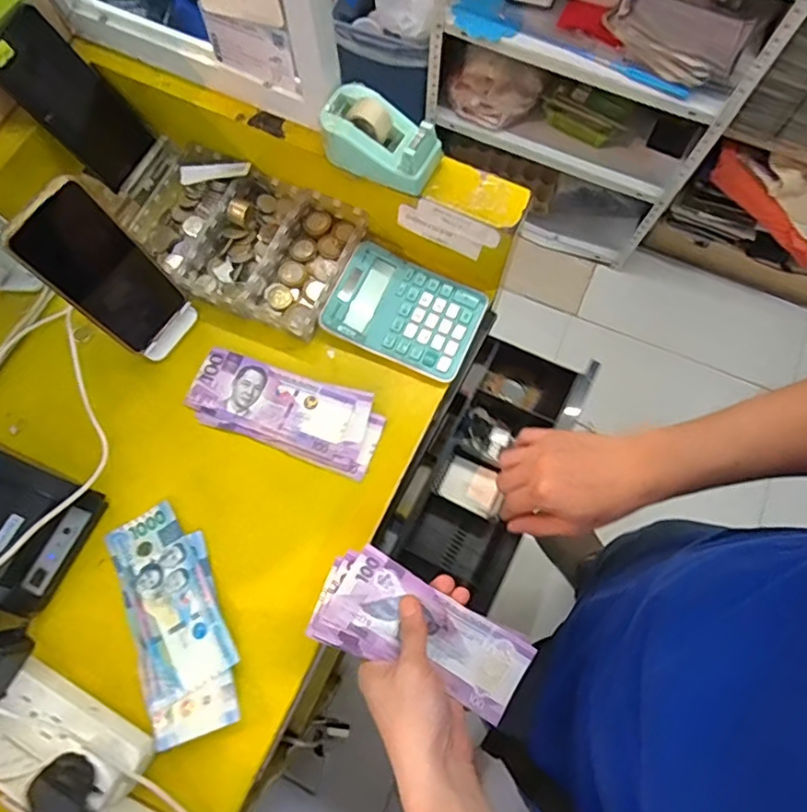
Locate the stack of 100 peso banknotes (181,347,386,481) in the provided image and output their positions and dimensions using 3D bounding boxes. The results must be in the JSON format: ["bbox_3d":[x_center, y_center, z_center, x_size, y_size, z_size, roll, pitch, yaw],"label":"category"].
[{"bbox_3d":[-0.115,0.003,0.559,0.188,0.012,0.075,19,74,5],"label":"stack of 100 peso banknotes"}]

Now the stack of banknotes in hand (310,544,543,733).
[{"bbox_3d":[0.016,0.179,0.458,0.171,0.012,0.074,27,75,0],"label":"stack of banknotes in hand"}]

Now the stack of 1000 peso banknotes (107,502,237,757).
[{"bbox_3d":[-0.196,0.181,0.500,0.078,0.011,0.192,-25,67,-6],"label":"stack of 1000 peso banknotes"}]

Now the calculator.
[{"bbox_3d":[0.002,-0.096,0.577,0.144,0.016,0.102,24,74,7],"label":"calculator"}]

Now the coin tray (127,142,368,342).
[{"bbox_3d":[-0.162,-0.170,0.593,0.214,0.034,0.145,25,74,7],"label":"coin tray"}]

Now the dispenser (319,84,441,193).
[{"bbox_3d":[-0.019,-0.232,0.505,0.102,0.038,0.056,24,74,7],"label":"dispenser"}]

